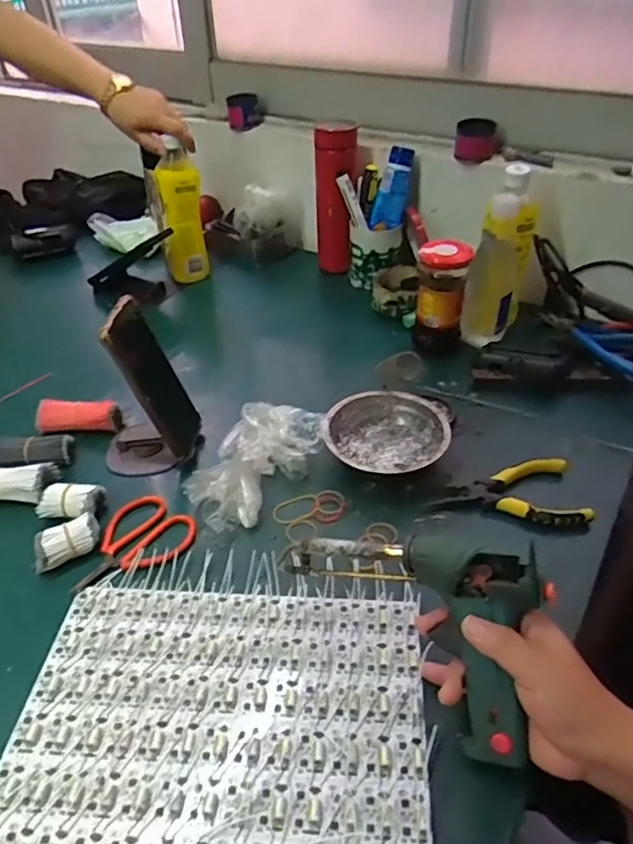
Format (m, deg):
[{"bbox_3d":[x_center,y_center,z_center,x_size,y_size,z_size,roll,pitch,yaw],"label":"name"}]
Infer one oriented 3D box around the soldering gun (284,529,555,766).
[{"bbox_3d":[0.086,0.120,0.412,0.198,0.120,0.045,40,19,24],"label":"soldering gun"}]

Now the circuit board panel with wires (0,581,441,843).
[{"bbox_3d":[-0.071,0.244,0.374,0.286,0.008,0.311,2,40,4],"label":"circuit board panel with wires"}]

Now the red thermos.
[{"bbox_3d":[0.029,-0.317,0.858,0.060,0.196,0.062,1,40,3],"label":"red thermos"}]

